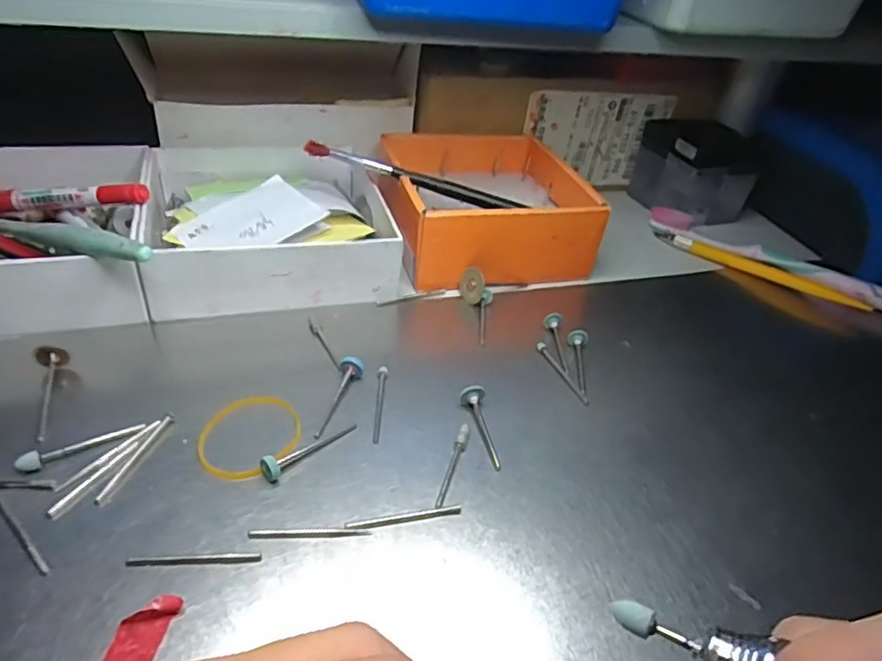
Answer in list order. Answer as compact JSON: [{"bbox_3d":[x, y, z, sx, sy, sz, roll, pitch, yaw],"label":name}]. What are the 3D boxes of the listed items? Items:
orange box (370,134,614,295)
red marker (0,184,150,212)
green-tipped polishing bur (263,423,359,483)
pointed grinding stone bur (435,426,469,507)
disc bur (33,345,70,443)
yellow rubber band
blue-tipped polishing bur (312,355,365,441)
[{"bbox_3d":[0.022,-0.086,0.385,0.130,0.045,0.131,-7,41,-18],"label":"orange box"},{"bbox_3d":[-0.220,-0.073,0.324,0.137,0.012,0.013,2,37,18],"label":"red marker"},{"bbox_3d":[-0.052,0.047,0.236,0.044,0.010,0.007,-27,51,-35],"label":"green-tipped polishing bur"},{"bbox_3d":[0.005,0.055,0.240,0.005,0.004,0.042,16,40,10],"label":"pointed grinding stone bur"},{"bbox_3d":[-0.164,0.024,0.245,0.012,0.011,0.048,-13,44,-24],"label":"disc bur"},{"bbox_3d":[-0.079,0.042,0.242,0.040,0.004,0.044,-11,43,-21],"label":"yellow rubber band"},{"bbox_3d":[-0.044,0.029,0.260,0.010,0.010,0.044,10,39,3],"label":"blue-tipped polishing bur"}]

